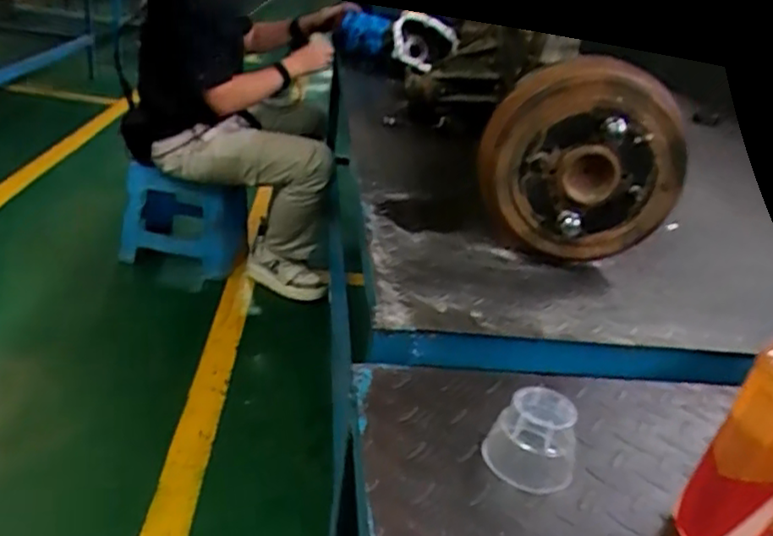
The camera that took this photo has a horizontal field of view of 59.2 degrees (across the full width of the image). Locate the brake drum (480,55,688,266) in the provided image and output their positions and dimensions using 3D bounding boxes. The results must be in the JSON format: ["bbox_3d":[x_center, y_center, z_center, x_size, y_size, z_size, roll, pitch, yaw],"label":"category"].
[{"bbox_3d":[0.214,-0.109,0.762,0.219,0.228,0.066,15,28,16],"label":"brake drum"}]

